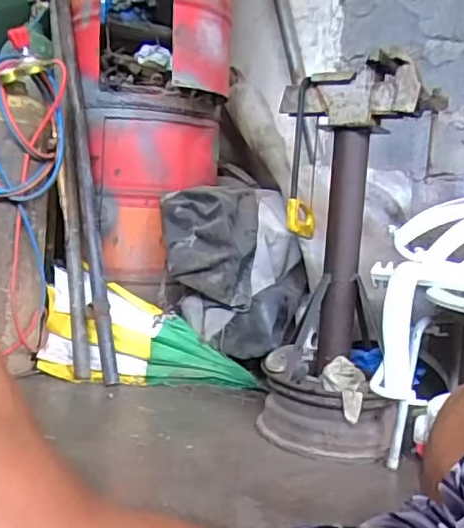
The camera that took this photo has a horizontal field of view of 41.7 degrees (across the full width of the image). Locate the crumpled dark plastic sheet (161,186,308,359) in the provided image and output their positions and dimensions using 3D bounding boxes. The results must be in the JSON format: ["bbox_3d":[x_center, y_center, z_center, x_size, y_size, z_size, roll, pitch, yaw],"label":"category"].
[{"bbox_3d":[0.000,0.009,1.935,0.453,0.495,0.272,4,6,-5],"label":"crumpled dark plastic sheet"}]

